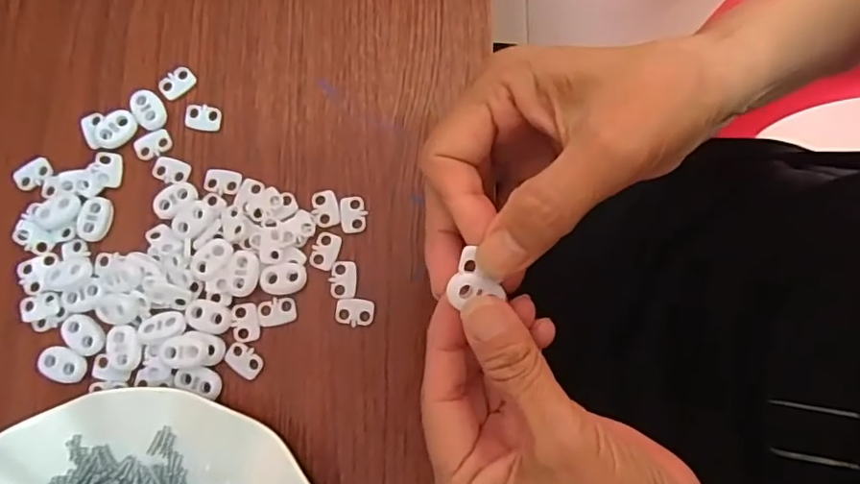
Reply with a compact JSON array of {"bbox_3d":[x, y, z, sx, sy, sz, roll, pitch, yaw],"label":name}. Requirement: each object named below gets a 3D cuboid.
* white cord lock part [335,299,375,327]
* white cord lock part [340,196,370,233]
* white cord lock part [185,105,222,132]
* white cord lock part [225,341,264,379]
[{"bbox_3d":[-0.037,0.034,0.278,0.019,0.004,0.013,8,78,1],"label":"white cord lock part"},{"bbox_3d":[-0.039,-0.015,0.288,0.014,0.004,0.019,-4,78,-1],"label":"white cord lock part"},{"bbox_3d":[-0.120,-0.066,0.300,0.018,0.004,0.012,5,78,1],"label":"white cord lock part"},{"bbox_3d":[-0.090,0.057,0.275,0.019,0.004,0.013,37,80,7],"label":"white cord lock part"}]

